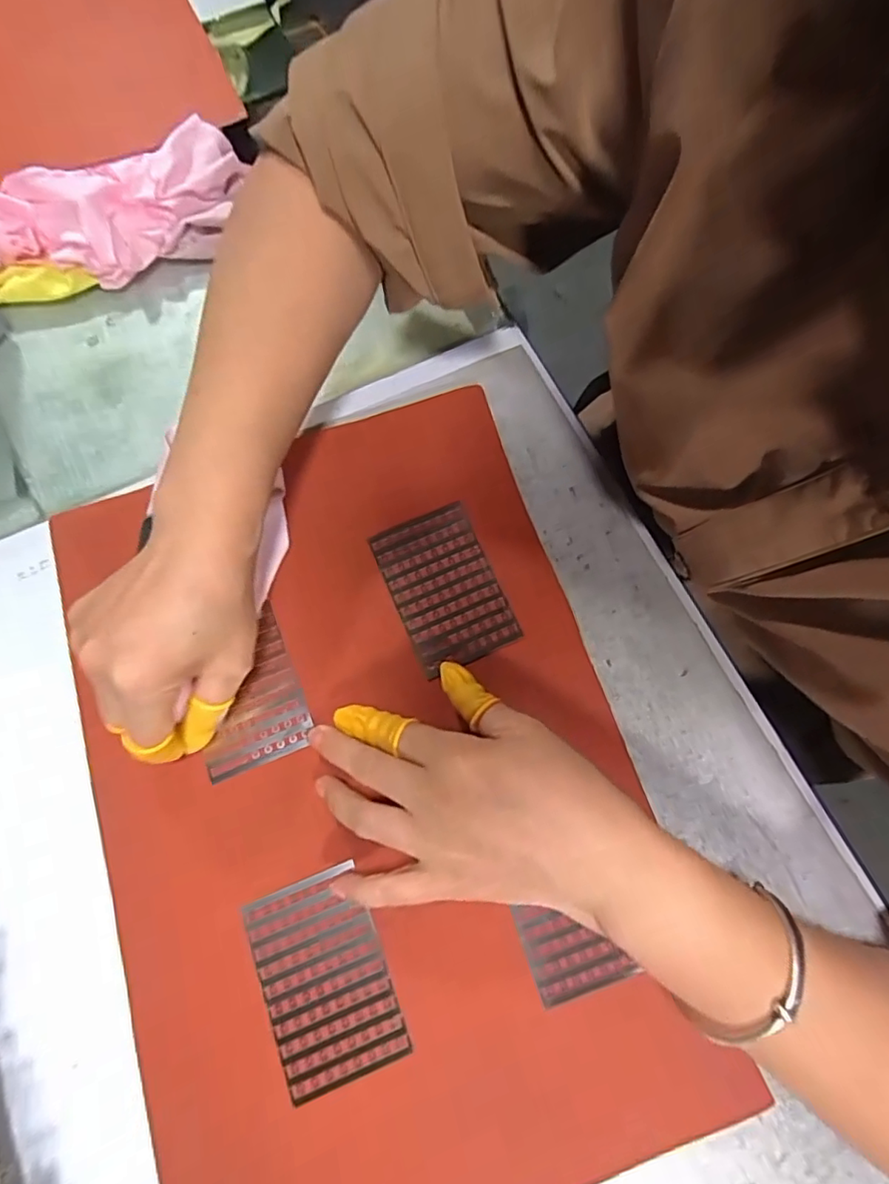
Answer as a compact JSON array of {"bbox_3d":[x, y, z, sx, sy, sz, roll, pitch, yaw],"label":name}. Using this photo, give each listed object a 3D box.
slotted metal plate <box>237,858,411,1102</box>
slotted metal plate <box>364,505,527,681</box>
[{"bbox_3d":[-0.055,0.178,0.265,0.056,0.004,0.083,-22,75,-4],"label":"slotted metal plate"},{"bbox_3d":[-0.001,-0.004,0.312,0.055,0.004,0.085,-24,75,-5],"label":"slotted metal plate"}]

